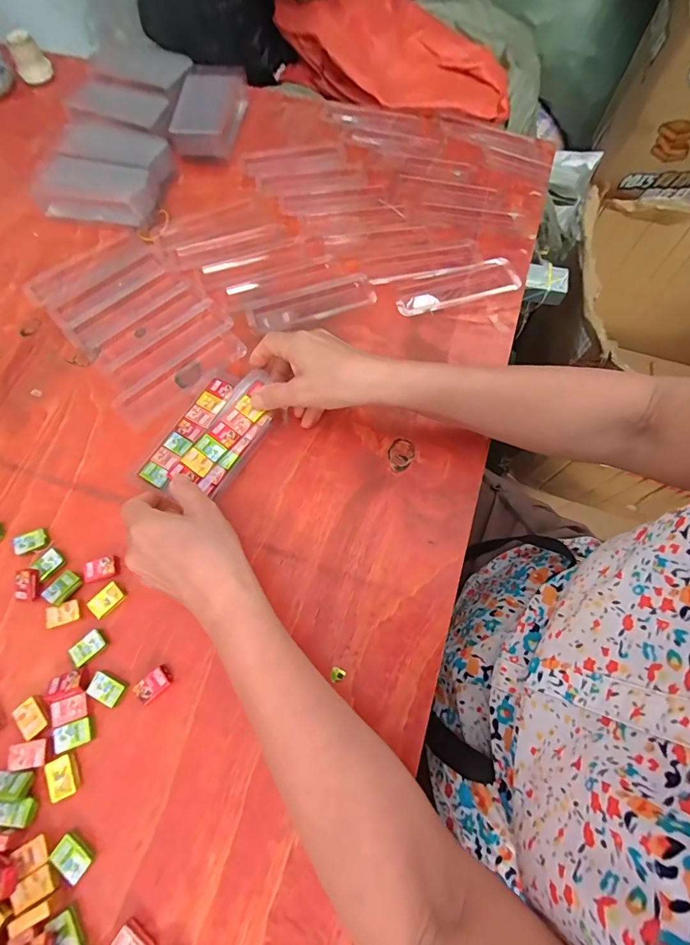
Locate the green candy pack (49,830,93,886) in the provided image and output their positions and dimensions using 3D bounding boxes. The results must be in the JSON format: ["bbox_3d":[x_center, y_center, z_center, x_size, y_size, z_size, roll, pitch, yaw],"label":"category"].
[{"bbox_3d":[-0.183,0.258,0.272,0.026,0.007,0.016,30,72,11],"label":"green candy pack"}]

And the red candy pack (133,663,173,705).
[{"bbox_3d":[-0.146,0.162,0.310,0.026,0.008,0.017,-39,74,-13],"label":"red candy pack"}]

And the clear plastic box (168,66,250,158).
[{"bbox_3d":[-0.177,-0.466,0.530,0.076,0.042,0.136,6,69,3],"label":"clear plastic box"}]

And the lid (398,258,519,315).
[{"bbox_3d":[0.123,-0.206,0.446,0.136,0.011,0.045,-15,70,-6],"label":"lid"}]

